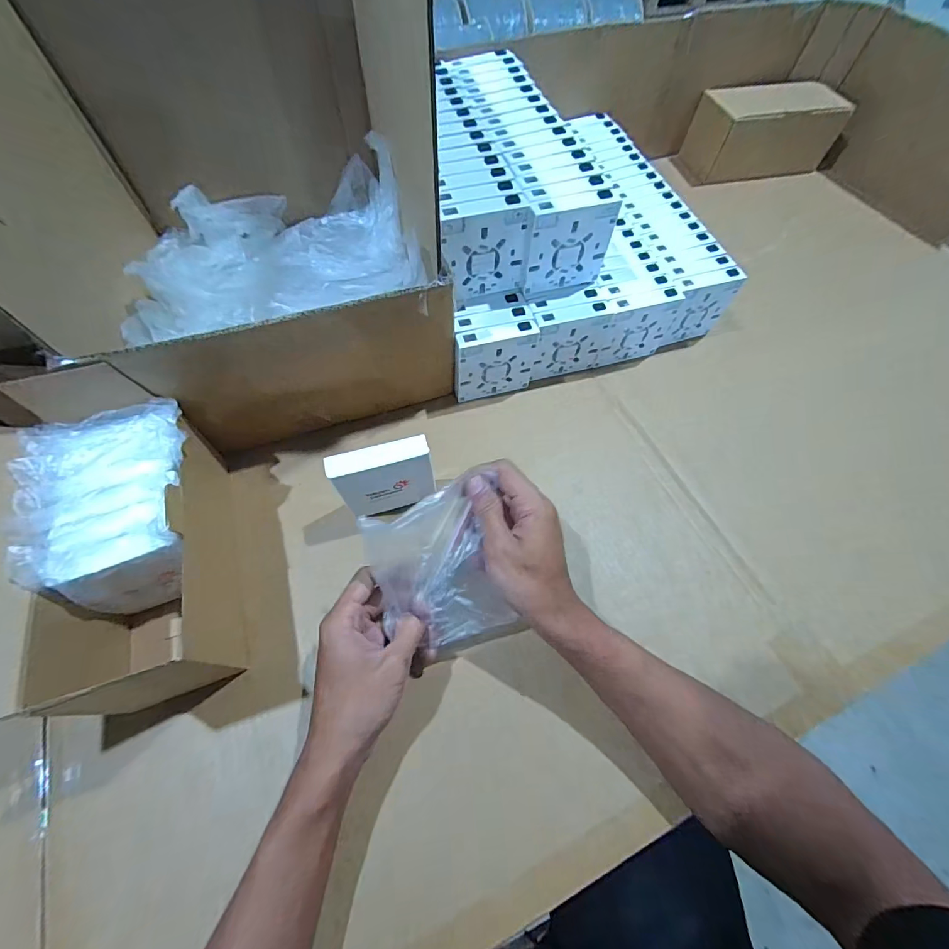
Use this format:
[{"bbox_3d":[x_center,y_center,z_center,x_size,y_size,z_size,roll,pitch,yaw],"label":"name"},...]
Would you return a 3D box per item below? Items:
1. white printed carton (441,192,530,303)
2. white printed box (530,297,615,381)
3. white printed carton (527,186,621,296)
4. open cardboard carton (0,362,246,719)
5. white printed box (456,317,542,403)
[{"bbox_3d":[0.007,-0.217,0.410,0.082,0.089,0.024,-15,65,-10],"label":"white printed carton"},{"bbox_3d":[0.103,-0.149,0.477,0.085,0.088,0.024,-15,64,-11],"label":"white printed box"},{"bbox_3d":[0.093,-0.229,0.420,0.085,0.088,0.016,-13,65,-9],"label":"white printed carton"},{"bbox_3d":[-0.299,0.057,0.314,0.162,0.151,0.223,-15,64,-11],"label":"open cardboard carton"},{"bbox_3d":[0.022,-0.122,0.462,0.090,0.091,0.021,-14,64,-10],"label":"white printed box"}]

